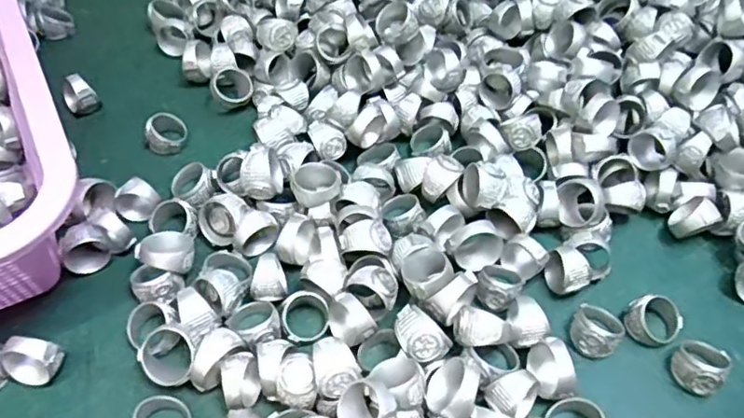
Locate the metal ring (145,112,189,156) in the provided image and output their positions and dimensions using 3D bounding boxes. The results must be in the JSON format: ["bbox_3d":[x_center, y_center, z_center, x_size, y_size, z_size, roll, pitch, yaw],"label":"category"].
[{"bbox_3d":[-0.127,-0.047,0.384,0.025,0.020,0.020,-16,55,-15],"label":"metal ring"}]

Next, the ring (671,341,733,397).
[{"bbox_3d":[0.157,0.073,0.296,0.022,0.015,0.026,39,60,23],"label":"ring"}]

